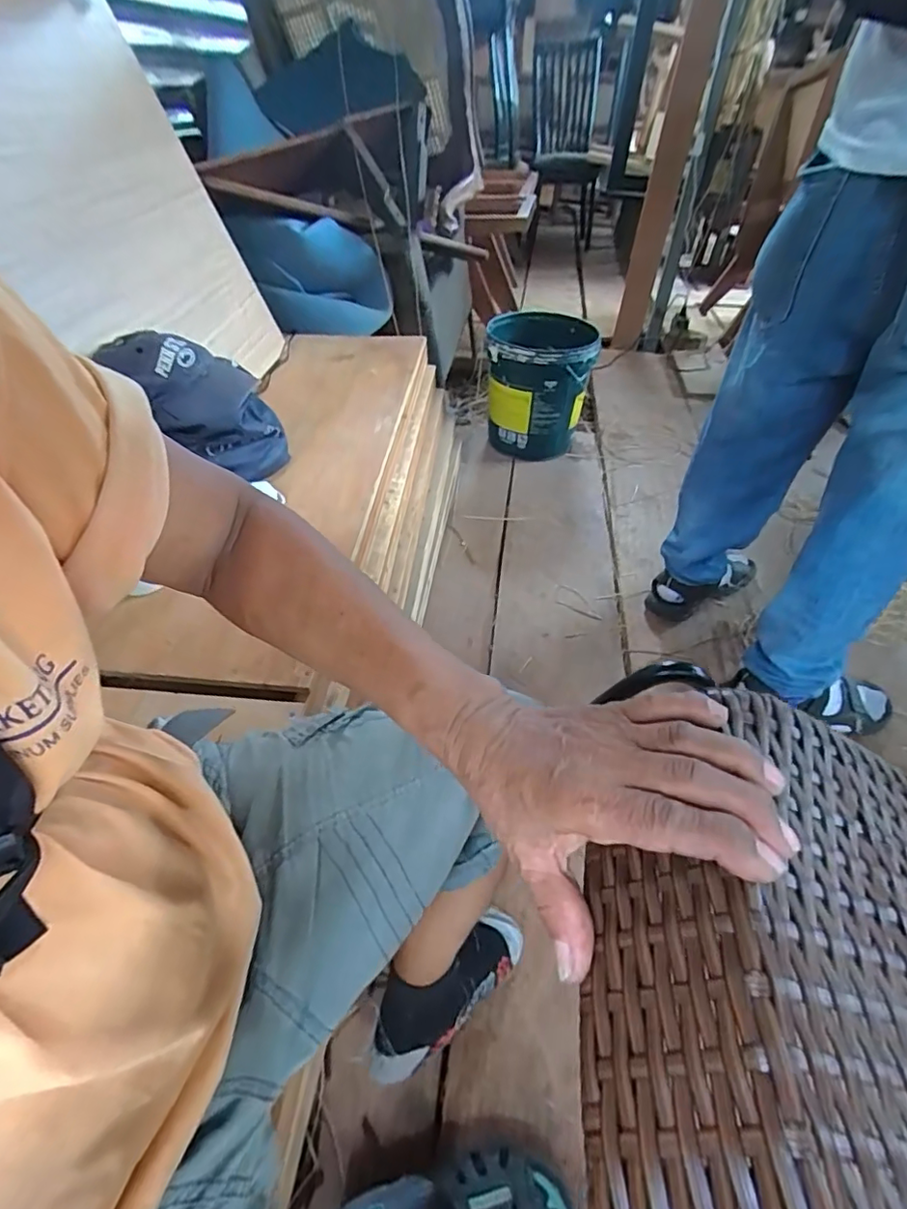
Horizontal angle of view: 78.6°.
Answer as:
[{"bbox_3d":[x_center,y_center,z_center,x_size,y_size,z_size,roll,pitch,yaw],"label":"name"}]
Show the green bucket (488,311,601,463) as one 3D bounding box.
[{"bbox_3d":[0.237,-0.609,1.597,0.290,0.325,0.274,3,44,1],"label":"green bucket"}]

